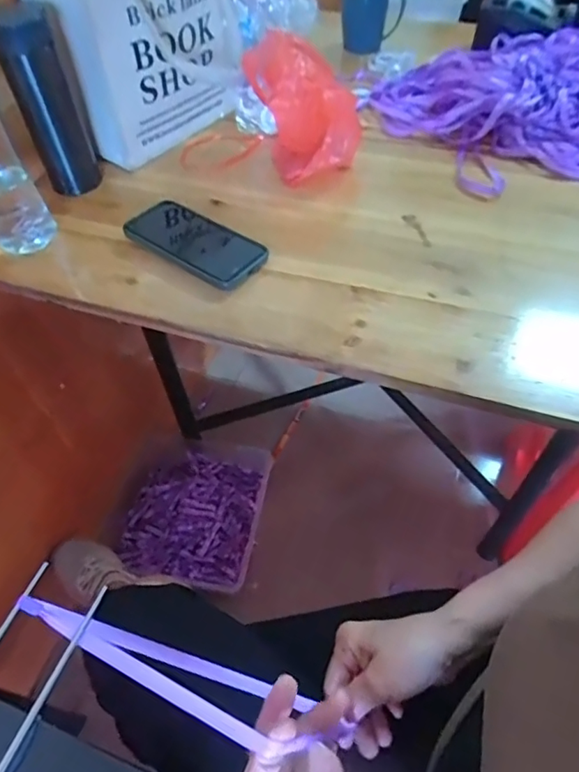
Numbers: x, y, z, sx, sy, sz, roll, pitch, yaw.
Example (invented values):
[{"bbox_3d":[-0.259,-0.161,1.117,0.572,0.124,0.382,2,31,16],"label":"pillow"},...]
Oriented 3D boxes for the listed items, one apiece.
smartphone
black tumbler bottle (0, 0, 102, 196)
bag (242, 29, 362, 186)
[{"bbox_3d":[-0.109,-0.165,0.597,0.175,0.018,0.081,33,61,24],"label":"smartphone"},{"bbox_3d":[-0.282,-0.336,0.622,0.069,0.189,0.077,-16,53,-9],"label":"black tumbler bottle"},{"bbox_3d":[0.014,-0.337,0.643,0.086,0.139,0.135,-24,55,-15],"label":"bag"}]

